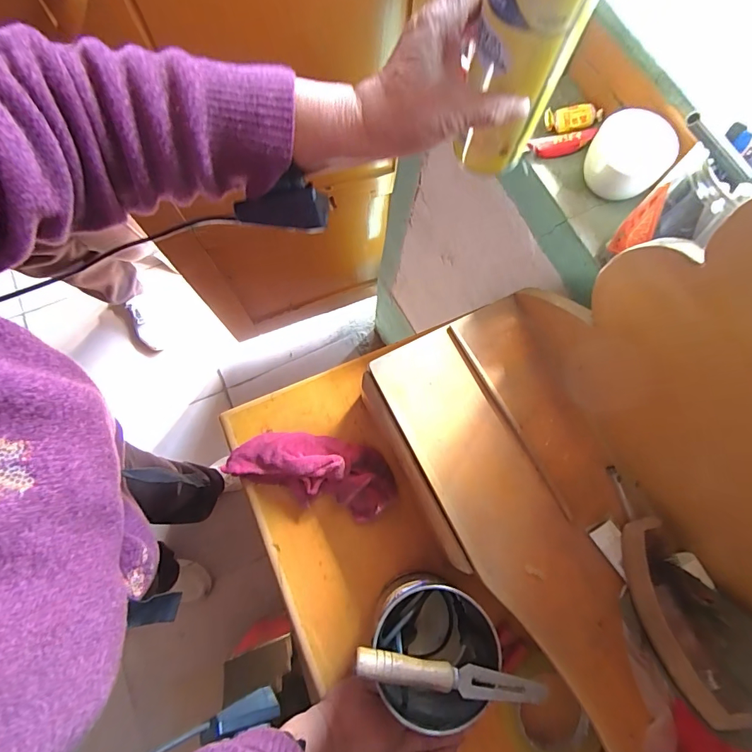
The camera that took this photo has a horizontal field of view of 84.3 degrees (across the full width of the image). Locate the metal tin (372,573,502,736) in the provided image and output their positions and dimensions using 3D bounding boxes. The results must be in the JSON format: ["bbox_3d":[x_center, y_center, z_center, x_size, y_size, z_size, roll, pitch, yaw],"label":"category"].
[{"bbox_3d":[0.054,0.264,0.414,0.103,0.123,0.097,0,75,-1],"label":"metal tin"}]

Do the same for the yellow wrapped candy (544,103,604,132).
[{"bbox_3d":[0.205,-0.266,0.430,0.058,0.011,0.023,-9,76,-4],"label":"yellow wrapped candy"}]

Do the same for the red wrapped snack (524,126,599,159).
[{"bbox_3d":[0.190,-0.238,0.425,0.078,0.013,0.020,-18,77,-6],"label":"red wrapped snack"}]

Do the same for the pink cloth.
[{"bbox_3d":[-0.079,0.114,0.509,0.212,0.054,0.086,15,76,3],"label":"pink cloth"}]

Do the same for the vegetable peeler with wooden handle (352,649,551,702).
[{"bbox_3d":[0.064,0.254,0.347,0.161,0.025,0.022,10,75,1],"label":"vegetable peeler with wooden handle"}]

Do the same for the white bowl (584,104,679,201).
[{"bbox_3d":[0.241,-0.211,0.394,0.070,0.049,0.070,0,75,-1],"label":"white bowl"}]

